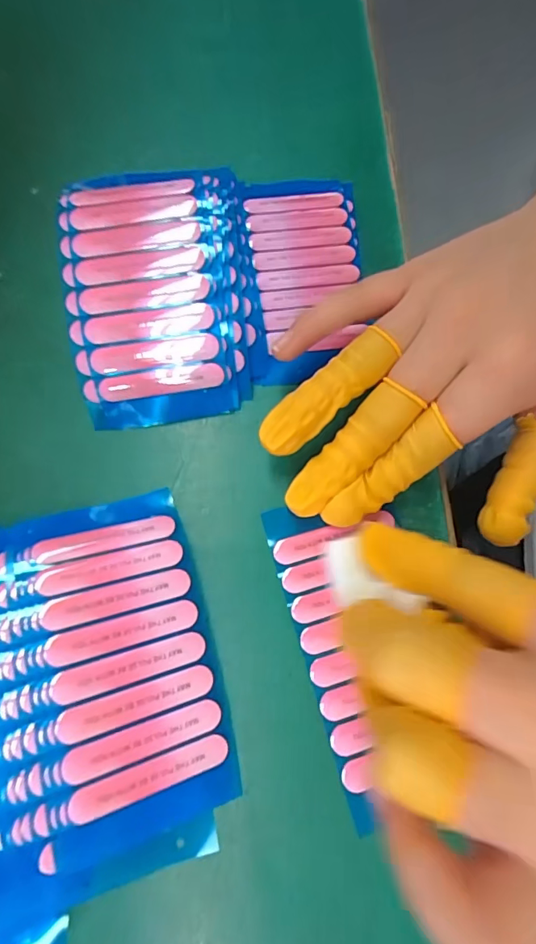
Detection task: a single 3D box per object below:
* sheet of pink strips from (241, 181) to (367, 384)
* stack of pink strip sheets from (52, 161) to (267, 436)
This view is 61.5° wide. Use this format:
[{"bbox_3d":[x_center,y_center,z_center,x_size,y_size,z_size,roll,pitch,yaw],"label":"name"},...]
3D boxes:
[{"bbox_3d":[0.019,-0.098,0.221,0.055,0.009,0.113,-4,73,-2],"label":"sheet of pink strips"},{"bbox_3d":[-0.044,-0.074,0.189,0.076,0.022,0.100,-9,92,-8],"label":"stack of pink strip sheets"}]

